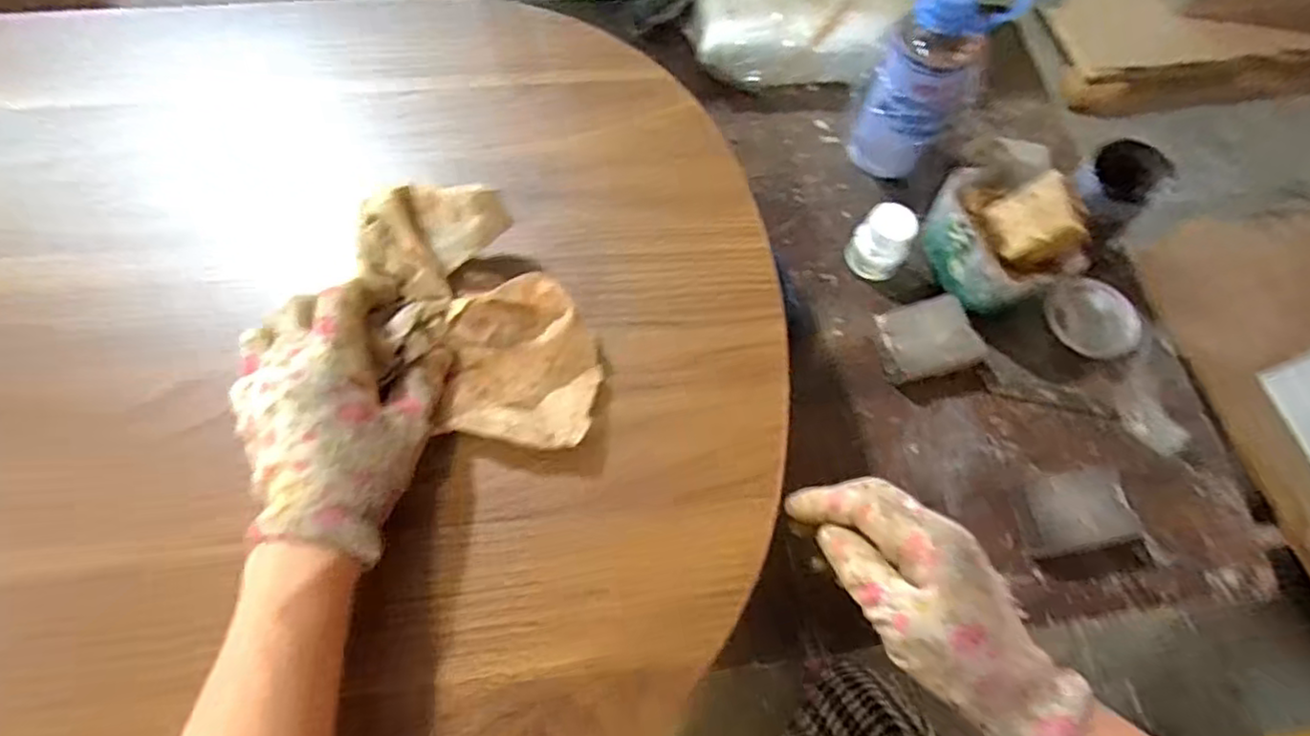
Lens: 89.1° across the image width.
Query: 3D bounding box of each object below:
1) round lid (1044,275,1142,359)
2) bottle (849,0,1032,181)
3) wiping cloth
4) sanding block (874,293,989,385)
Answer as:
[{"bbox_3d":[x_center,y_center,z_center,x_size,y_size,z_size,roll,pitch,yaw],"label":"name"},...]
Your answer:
[{"bbox_3d":[0.348,-0.041,0.527,0.065,0.013,0.068,1,67,-2],"label":"round lid"},{"bbox_3d":[0.214,-0.232,0.516,0.075,0.156,0.084,36,70,13],"label":"bottle"},{"bbox_3d":[-0.094,-0.024,0.356,0.092,0.060,0.149,-34,72,-15],"label":"wiping cloth"},{"bbox_3d":[0.203,-0.022,0.498,0.067,0.017,0.060,-13,68,-7],"label":"sanding block"}]

